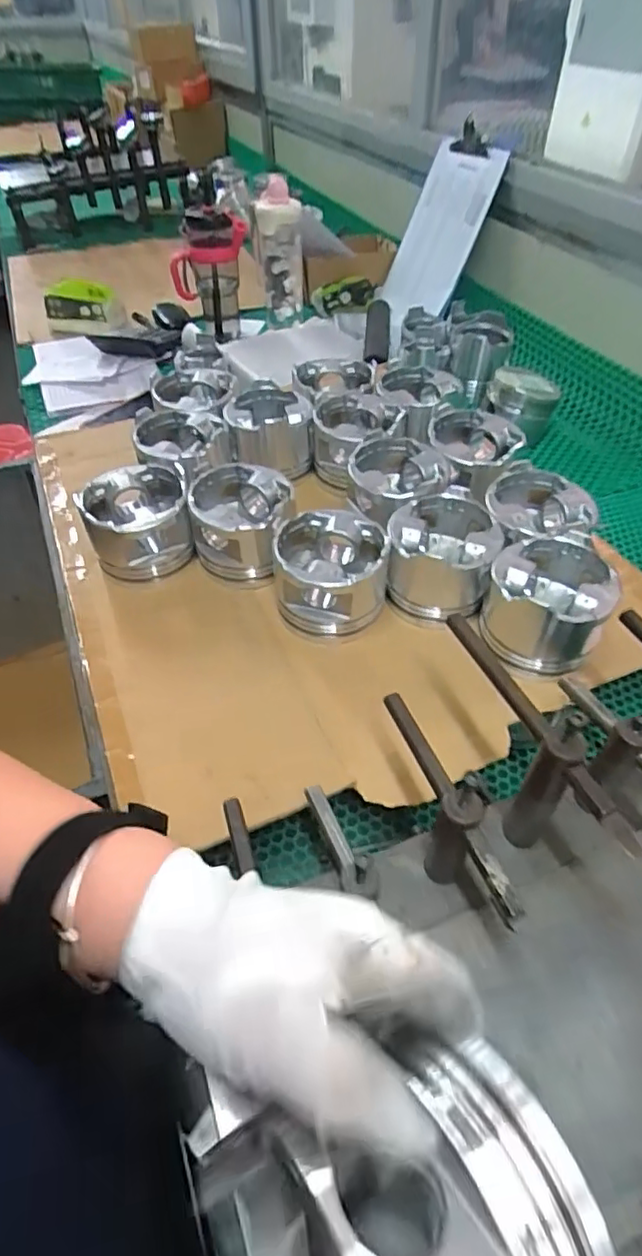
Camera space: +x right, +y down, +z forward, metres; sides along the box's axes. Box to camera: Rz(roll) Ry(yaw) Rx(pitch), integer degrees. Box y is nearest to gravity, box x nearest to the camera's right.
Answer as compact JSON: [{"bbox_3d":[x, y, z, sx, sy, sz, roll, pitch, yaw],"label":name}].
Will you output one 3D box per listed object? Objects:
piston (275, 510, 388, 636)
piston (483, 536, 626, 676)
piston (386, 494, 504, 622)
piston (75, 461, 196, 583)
[{"bbox_3d":[0.010,-0.050,0.557,0.101,0.073,0.102,-4,45,-3],"label":"piston"},{"bbox_3d":[0.192,-0.019,0.523,0.100,0.071,0.097,14,47,15],"label":"piston"},{"bbox_3d":[0.112,-0.068,0.567,0.096,0.073,0.095,0,48,0],"label":"piston"},{"bbox_3d":[-0.180,-0.103,0.603,0.097,0.079,0.096,0,48,0],"label":"piston"}]

